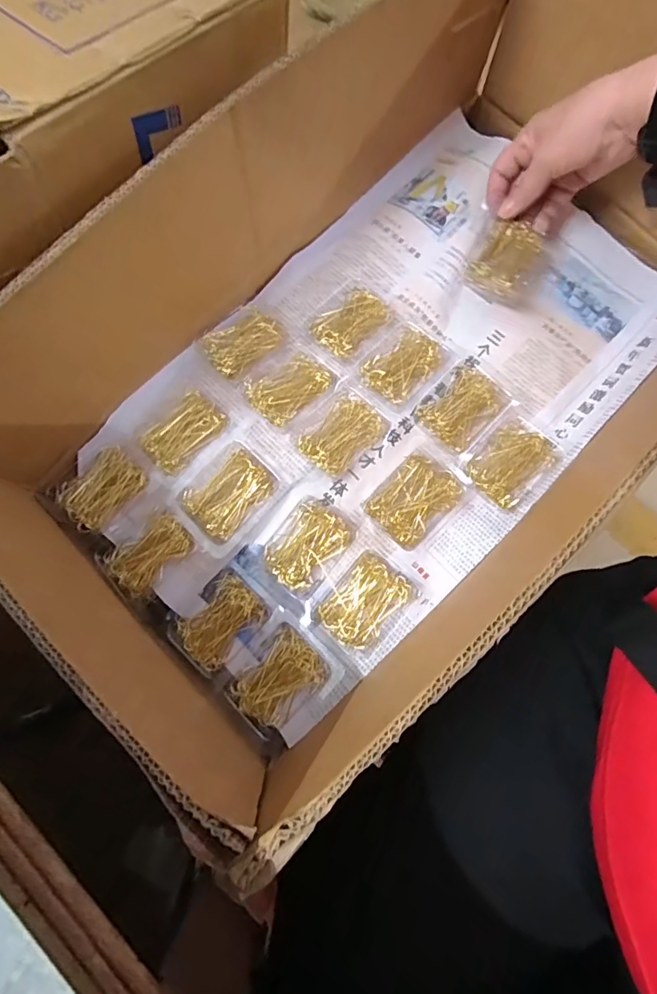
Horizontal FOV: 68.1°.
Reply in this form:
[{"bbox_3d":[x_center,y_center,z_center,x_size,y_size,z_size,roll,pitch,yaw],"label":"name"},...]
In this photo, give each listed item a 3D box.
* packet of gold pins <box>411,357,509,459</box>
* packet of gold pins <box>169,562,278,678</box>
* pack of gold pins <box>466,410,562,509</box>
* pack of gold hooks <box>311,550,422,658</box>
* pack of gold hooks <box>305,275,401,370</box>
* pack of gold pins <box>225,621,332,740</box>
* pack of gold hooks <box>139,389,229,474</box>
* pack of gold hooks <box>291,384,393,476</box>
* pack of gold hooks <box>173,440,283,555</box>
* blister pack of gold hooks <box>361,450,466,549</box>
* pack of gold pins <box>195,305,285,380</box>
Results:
[{"bbox_3d":[0.119,-0.083,0.433,0.062,0.008,0.080,44,81,8],"label":"packet of gold pins"},{"bbox_3d":[-0.090,0.101,0.403,0.056,0.027,0.078,43,81,8],"label":"packet of gold pins"},{"bbox_3d":[0.159,-0.033,0.416,0.058,0.017,0.082,42,80,8],"label":"pack of gold pins"},{"bbox_3d":[0.031,0.086,0.395,0.059,0.019,0.077,39,80,7],"label":"pack of gold hooks"},{"bbox_3d":[0.021,-0.170,0.451,0.071,0.020,0.084,43,81,8],"label":"pack of gold hooks"},{"bbox_3d":[-0.040,0.147,0.389,0.054,0.026,0.077,41,80,8],"label":"pack of gold pins"},{"bbox_3d":[-0.127,-0.057,0.428,0.043,0.017,0.071,40,80,8],"label":"pack of gold hooks"},{"bbox_3d":[0.009,-0.056,0.422,0.057,0.024,0.073,42,80,8],"label":"pack of gold hooks"},{"bbox_3d":[-0.088,-0.004,0.408,0.067,0.015,0.086,39,80,7],"label":"pack of gold hooks"},{"bbox_3d":[0.071,0.002,0.412,0.057,0.020,0.075,42,80,8],"label":"blister pack of gold hooks"},{"bbox_3d":[-0.080,-0.145,0.446,0.072,0.010,0.052,-43,81,-9],"label":"pack of gold pins"}]

